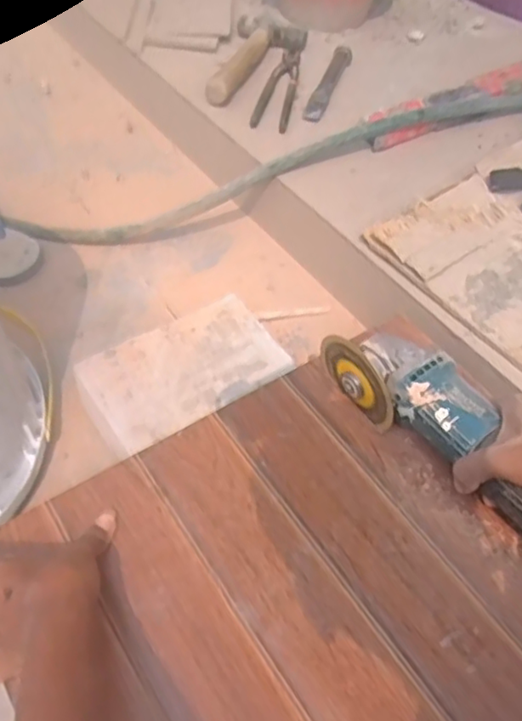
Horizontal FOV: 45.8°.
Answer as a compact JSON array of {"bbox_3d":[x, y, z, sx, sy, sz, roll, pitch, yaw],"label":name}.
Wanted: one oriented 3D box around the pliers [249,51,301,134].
[{"bbox_3d":[0.030,-0.418,0.942,0.052,0.015,0.225,11,51,2],"label":"pliers"}]

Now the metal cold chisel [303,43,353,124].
[{"bbox_3d":[0.104,-0.429,0.955,0.031,0.014,0.219,15,53,12],"label":"metal cold chisel"}]

